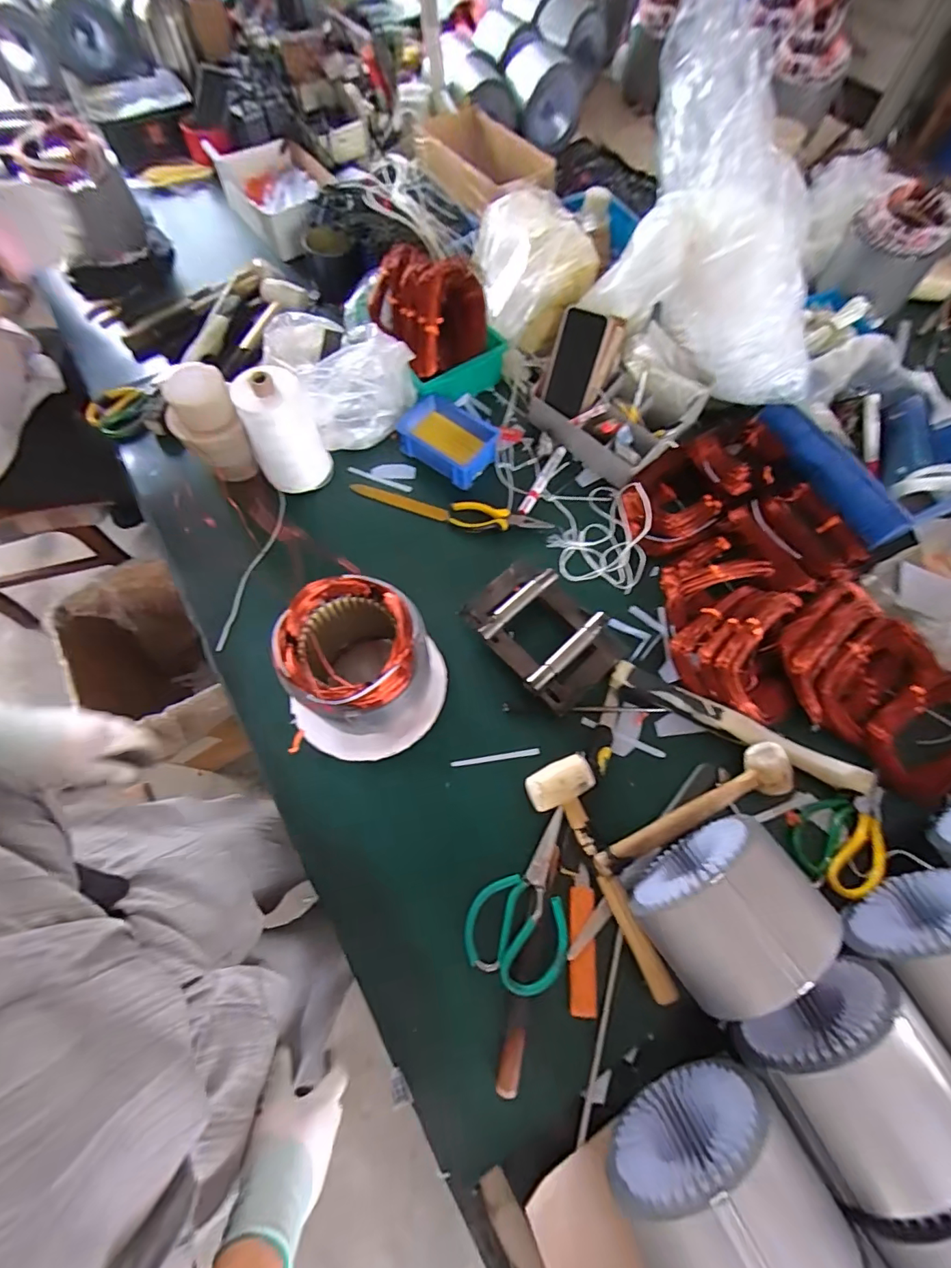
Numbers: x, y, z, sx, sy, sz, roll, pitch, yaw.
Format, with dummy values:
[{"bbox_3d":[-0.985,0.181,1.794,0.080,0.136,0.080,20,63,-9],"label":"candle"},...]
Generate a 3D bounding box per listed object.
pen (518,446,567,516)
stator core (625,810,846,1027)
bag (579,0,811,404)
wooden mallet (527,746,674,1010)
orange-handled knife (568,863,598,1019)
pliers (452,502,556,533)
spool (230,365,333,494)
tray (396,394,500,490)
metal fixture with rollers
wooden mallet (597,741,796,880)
[{"bbox_3d":[0.106,-0.245,0.779,0.017,0.013,0.149,27,71,10],"label":"pen"},{"bbox_3d":[0.245,0.270,0.482,0.145,0.143,0.111,-31,72,-12],"label":"stator core"},{"bbox_3d":[0.368,-0.560,0.687,0.351,0.274,0.275,22,70,8],"label":"bag"},{"bbox_3d":[0.135,0.269,0.545,0.081,0.038,0.261,-18,69,-7],"label":"wooden mallet"},{"bbox_3d":[0.115,0.330,0.530,0.030,0.008,0.139,2,68,1],"label":"orange-handled knife"},{"bbox_3d":[0.036,-0.171,0.759,0.155,0.025,0.044,16,69,6],"label":"pliers"},{"bbox_3d":[-0.277,-0.289,0.710,0.095,0.164,0.088,0,68,0],"label":"spool"},{"bbox_3d":[-0.040,-0.317,0.797,0.151,0.049,0.112,32,72,12],"label":"tray"},{"bbox_3d":[0.089,-0.002,0.663,0.143,0.041,0.207,-43,74,-15],"label":"metal fixture with rollers"},{"bbox_3d":[0.252,0.210,0.573,0.261,0.055,0.054,-25,71,-10],"label":"wooden mallet"}]

